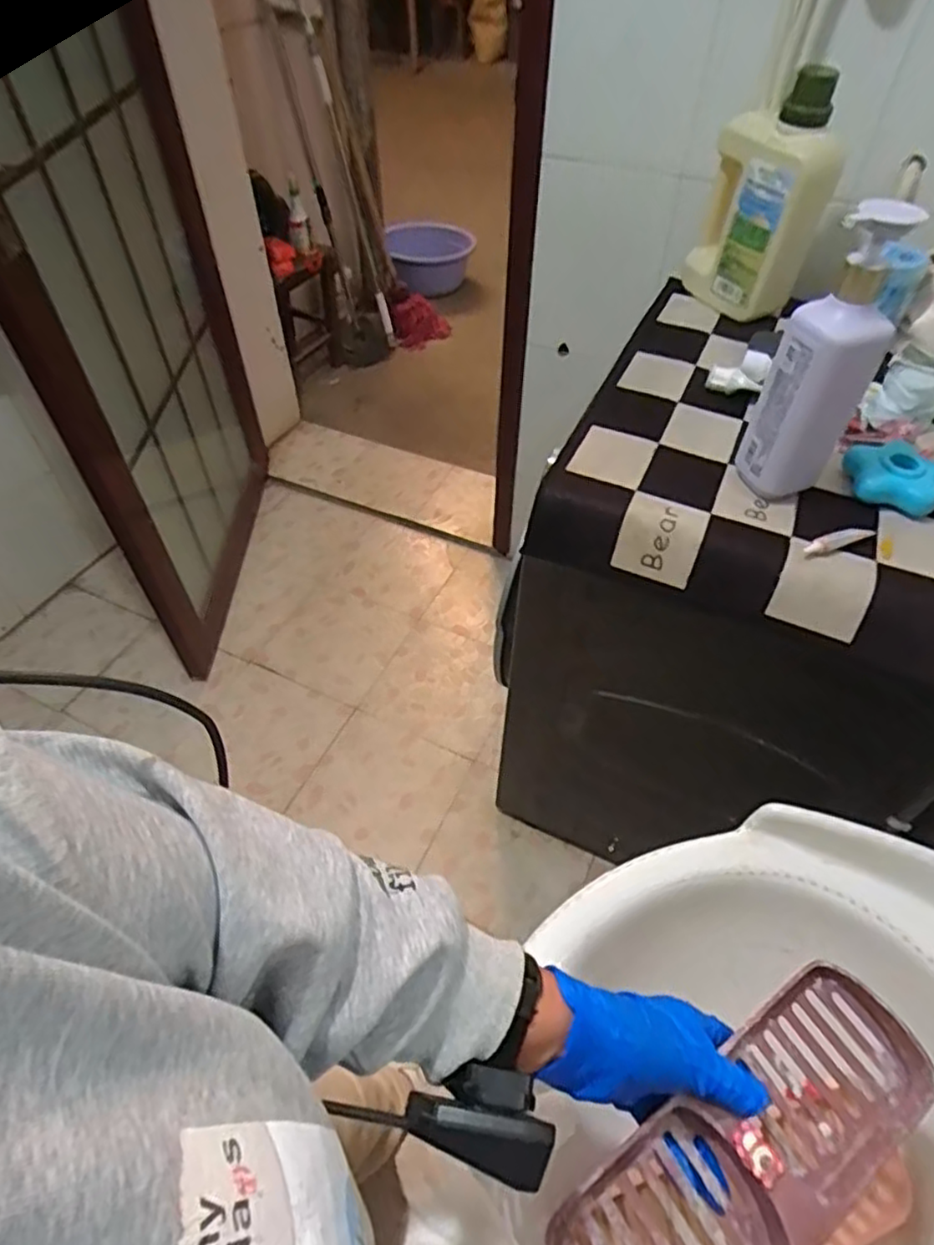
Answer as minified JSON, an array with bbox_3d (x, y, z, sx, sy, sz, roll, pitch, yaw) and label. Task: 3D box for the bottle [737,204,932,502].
[{"bbox_3d":[0.327,-0.233,0.605,0.067,0.264,0.064,-15,53,-13],"label":"bottle"}]

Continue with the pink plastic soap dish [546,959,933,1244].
[{"bbox_3d":[0.162,0.306,0.374,0.250,0.035,0.088,-26,59,-22],"label":"pink plastic soap dish"}]

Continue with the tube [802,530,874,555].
[{"bbox_3d":[0.364,-0.080,0.635,0.079,0.008,0.016,-19,54,-16],"label":"tube"}]

